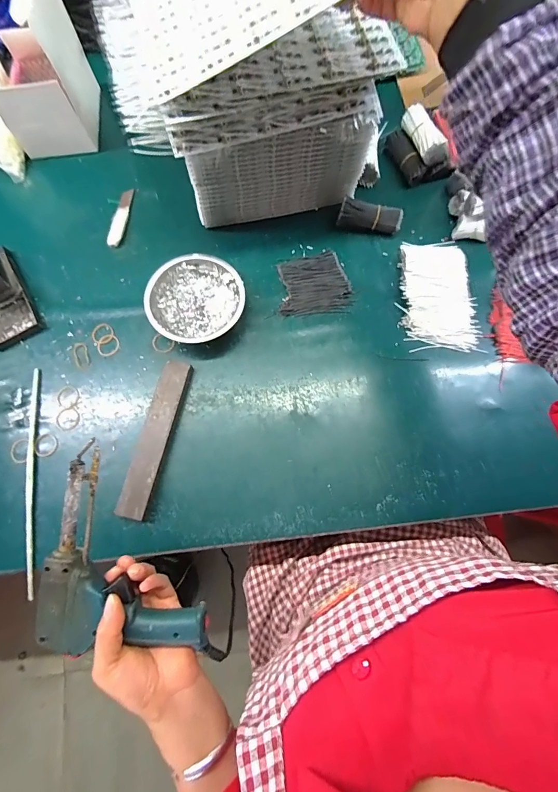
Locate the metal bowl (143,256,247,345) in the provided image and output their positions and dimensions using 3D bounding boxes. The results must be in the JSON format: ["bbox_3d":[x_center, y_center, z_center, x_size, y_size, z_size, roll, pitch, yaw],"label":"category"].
[{"bbox_3d":[-0.112,-0.130,0.480,0.124,0.042,0.116,0,78,0],"label":"metal bowl"}]

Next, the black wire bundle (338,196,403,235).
[{"bbox_3d":[0.133,-0.261,0.514,0.089,0.037,0.026,12,78,2],"label":"black wire bundle"}]

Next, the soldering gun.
[{"bbox_3d":[-0.167,0.166,0.321,0.128,0.043,0.203,-34,80,-7],"label":"soldering gun"}]

